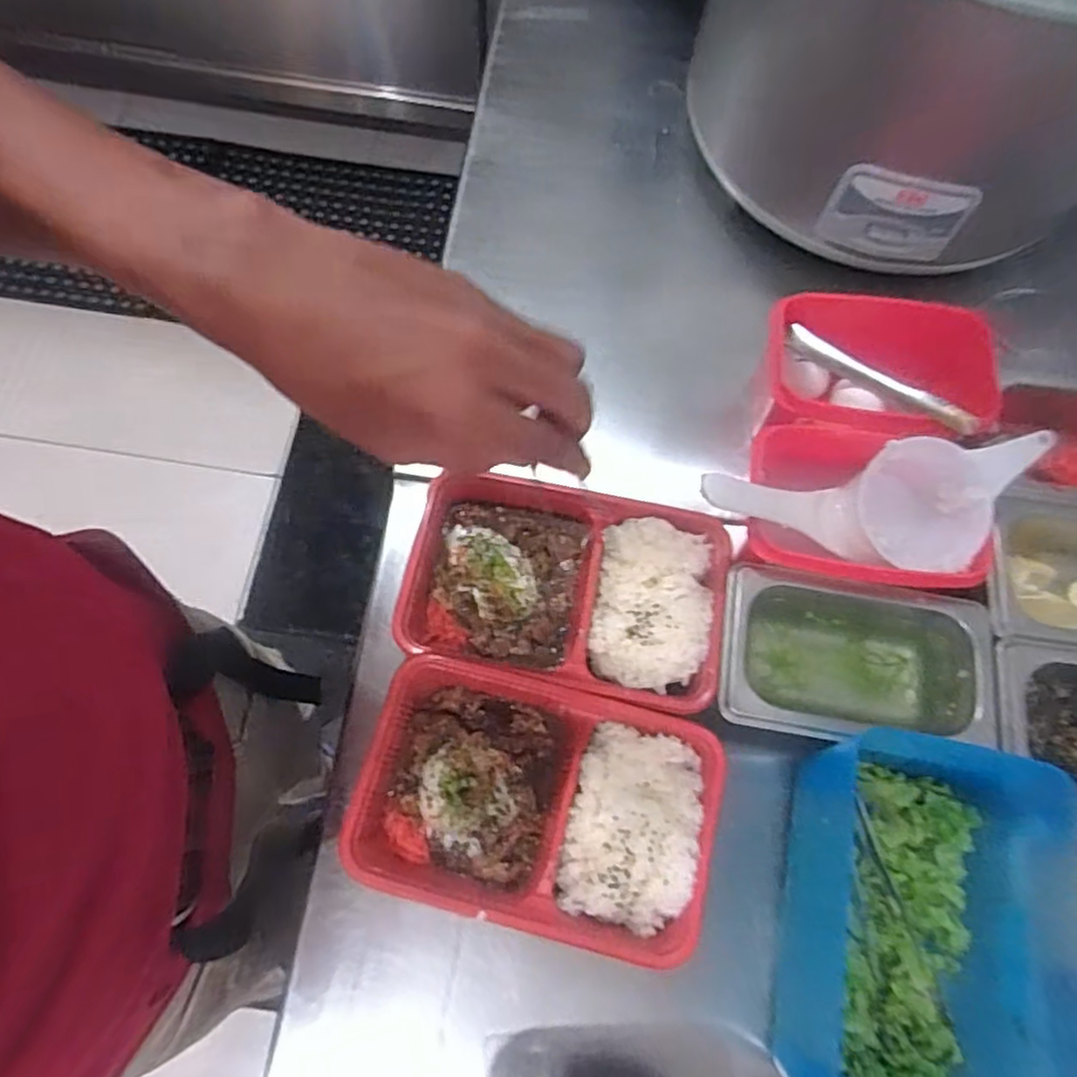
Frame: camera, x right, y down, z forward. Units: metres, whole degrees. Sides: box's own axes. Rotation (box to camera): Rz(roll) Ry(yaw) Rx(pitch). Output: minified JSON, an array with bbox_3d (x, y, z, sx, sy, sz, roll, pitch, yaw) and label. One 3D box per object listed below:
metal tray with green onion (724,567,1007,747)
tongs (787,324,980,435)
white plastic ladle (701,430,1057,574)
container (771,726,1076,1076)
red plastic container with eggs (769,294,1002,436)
[{"bbox_3d":[0.208,0.084,0.471,0.172,0.061,0.103,10,71,1],"label":"metal tray with green onion"},{"bbox_3d":[0.240,-0.114,0.500,0.143,0.019,0.010,38,73,25],"label":"tongs"},{"bbox_3d":[0.223,-0.013,0.479,0.236,0.080,0.084,-2,71,-3],"label":"white plastic ladle"},{"bbox_3d":[0.224,0.234,0.406,0.133,0.097,0.214,16,71,3],"label":"container"},{"bbox_3d":[0.248,-0.116,0.518,0.157,0.072,0.107,4,71,-1],"label":"red plastic container with eggs"}]

